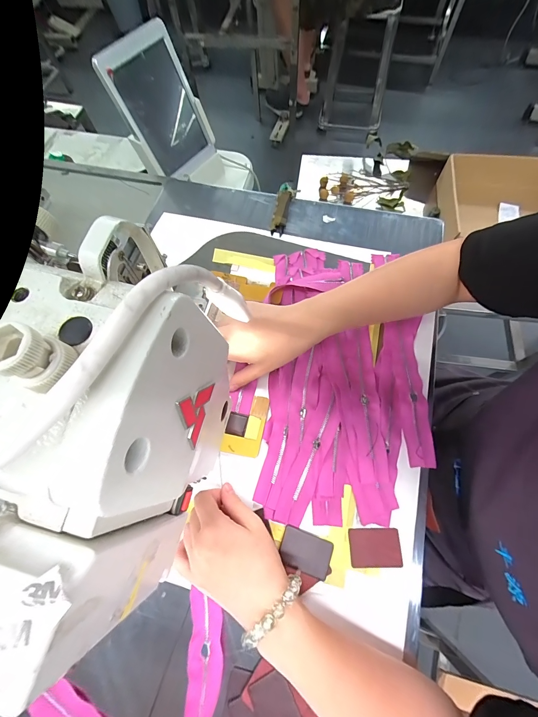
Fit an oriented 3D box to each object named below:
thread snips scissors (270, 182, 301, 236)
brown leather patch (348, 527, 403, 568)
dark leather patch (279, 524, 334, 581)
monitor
[{"bbox_3d":[0.022,-0.238,0.478,0.029,0.012,0.099,12,70,7],"label":"thread snips scissors"},{"bbox_3d":[0.109,0.194,0.308,0.051,0.004,0.035,-1,69,2],"label":"brown leather patch"},{"bbox_3d":[0.037,0.199,0.308,0.052,0.004,0.035,19,71,9],"label":"dark leather patch"},{"bbox_3d":[-0.194,-0.455,0.553,0.025,0.206,0.148,32,74,32],"label":"monitor"}]

